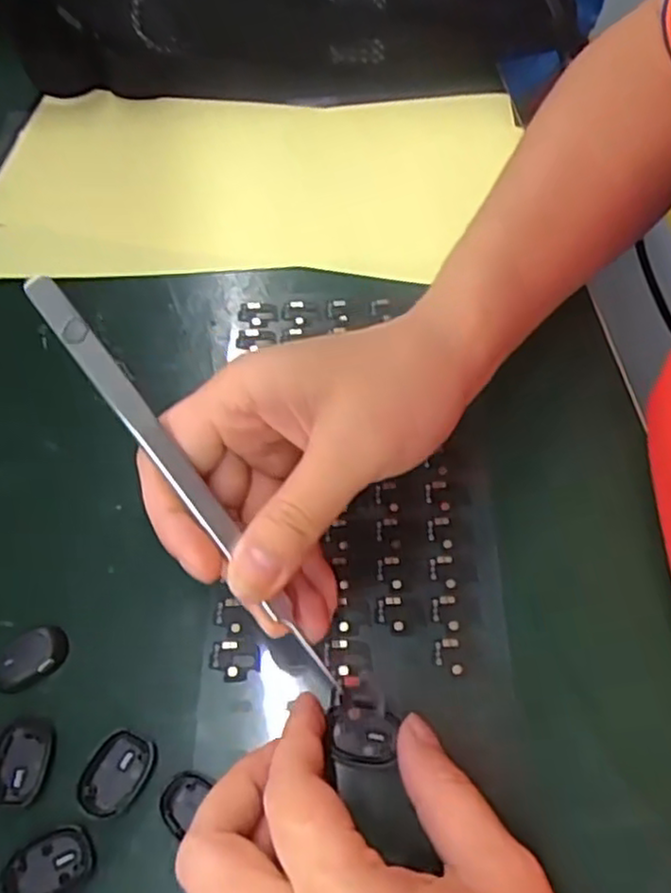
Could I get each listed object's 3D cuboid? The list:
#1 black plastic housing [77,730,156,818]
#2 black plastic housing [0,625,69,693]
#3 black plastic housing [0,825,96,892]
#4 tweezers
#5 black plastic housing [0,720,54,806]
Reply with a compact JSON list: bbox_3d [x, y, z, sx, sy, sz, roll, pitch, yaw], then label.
[{"bbox_3d":[-0.074,0.111,0.243,0.018,0.005,0.028,24,67,16],"label":"black plastic housing"},{"bbox_3d":[-0.113,0.078,0.264,0.028,0.005,0.018,-30,64,-11],"label":"black plastic housing"},{"bbox_3d":[-0.093,0.136,0.231,0.029,0.004,0.018,-25,64,-9],"label":"black plastic housing"},{"bbox_3d":[-0.051,0.006,0.227,0.010,0.005,0.144,-37,93,-17],"label":"tweezers"},{"bbox_3d":[-0.109,0.109,0.247,0.020,0.004,0.027,-1,62,4],"label":"black plastic housing"}]

